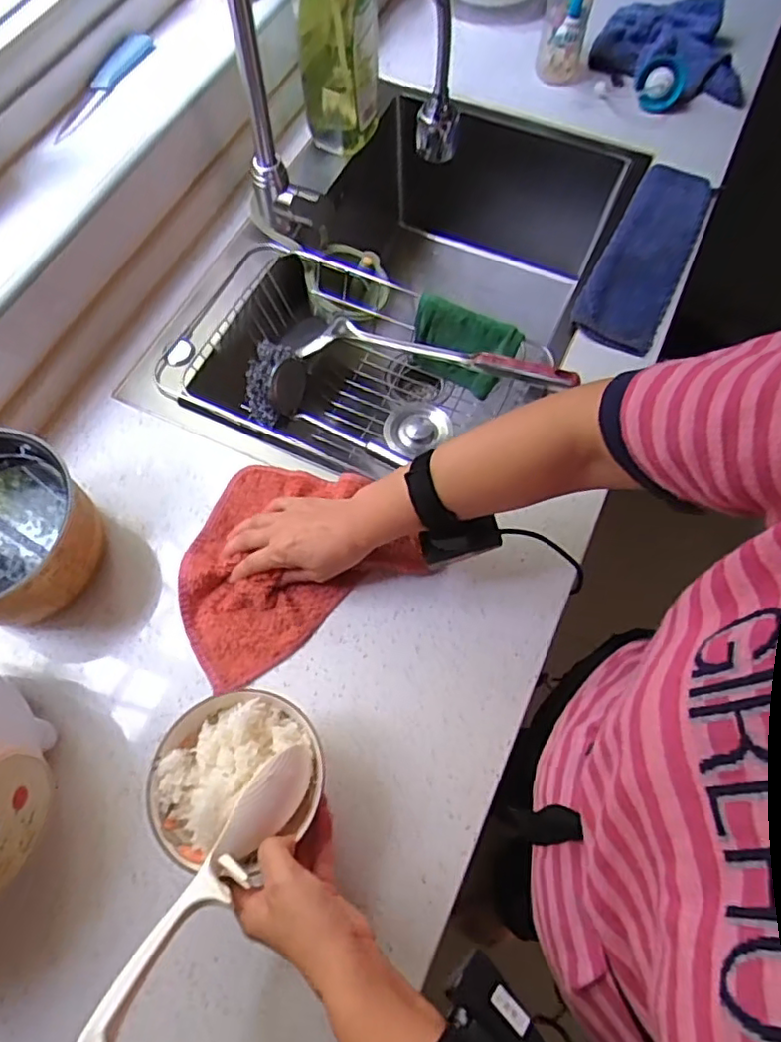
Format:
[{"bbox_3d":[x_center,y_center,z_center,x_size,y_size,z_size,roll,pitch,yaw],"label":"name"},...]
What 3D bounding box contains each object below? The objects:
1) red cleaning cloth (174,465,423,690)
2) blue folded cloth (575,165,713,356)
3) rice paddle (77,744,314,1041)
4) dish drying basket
[{"bbox_3d":[-0.108,0.020,0.611,0.236,0.041,0.186,-32,70,-12],"label":"red cleaning cloth"},{"bbox_3d":[0.329,-0.347,0.785,0.096,0.016,0.328,25,70,11],"label":"blue folded cloth"},{"bbox_3d":[-0.117,0.235,0.402,0.030,0.040,0.201,31,51,13],"label":"rice paddle"},{"bbox_3d":[-0.037,-0.186,0.774,0.430,0.101,0.307,24,69,11],"label":"dish drying basket"}]

